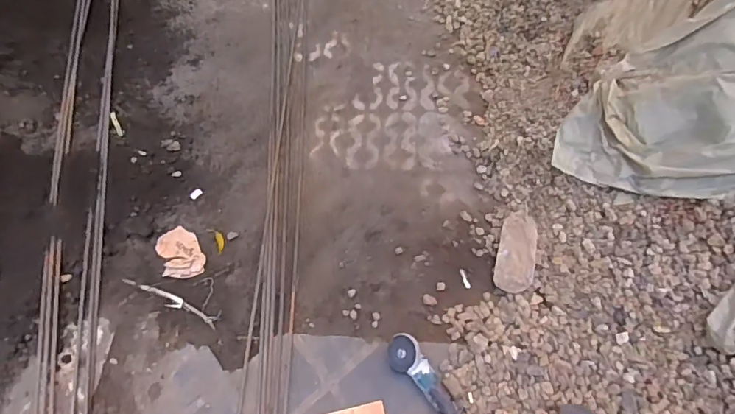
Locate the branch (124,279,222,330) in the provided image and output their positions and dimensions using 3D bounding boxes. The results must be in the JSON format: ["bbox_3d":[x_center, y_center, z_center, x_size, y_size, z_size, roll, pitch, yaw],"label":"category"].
[{"bbox_3d":[-0.671,0.320,1.626,0.368,0.025,0.056,20,64,14],"label":"branch"}]

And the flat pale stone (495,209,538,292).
[{"bbox_3d":[0.506,0.148,1.593,0.123,0.040,0.277,4,71,24],"label":"flat pale stone"}]

